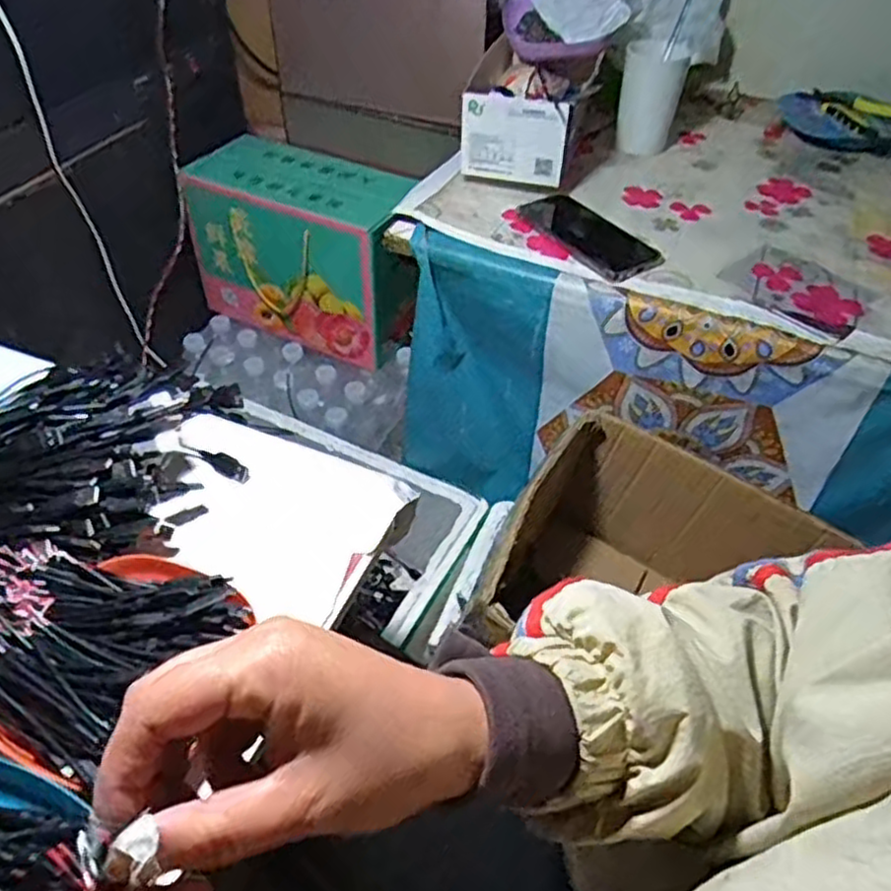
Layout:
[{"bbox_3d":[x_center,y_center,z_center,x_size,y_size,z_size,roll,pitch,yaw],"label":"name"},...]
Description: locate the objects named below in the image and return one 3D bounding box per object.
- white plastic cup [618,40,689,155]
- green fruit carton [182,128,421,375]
[{"bbox_3d":[0.263,-0.442,0.932,0.080,0.125,0.067,12,47,8],"label":"white plastic cup"},{"bbox_3d":[-0.197,-0.302,1.116,0.336,0.240,0.171,20,49,16],"label":"green fruit carton"}]

